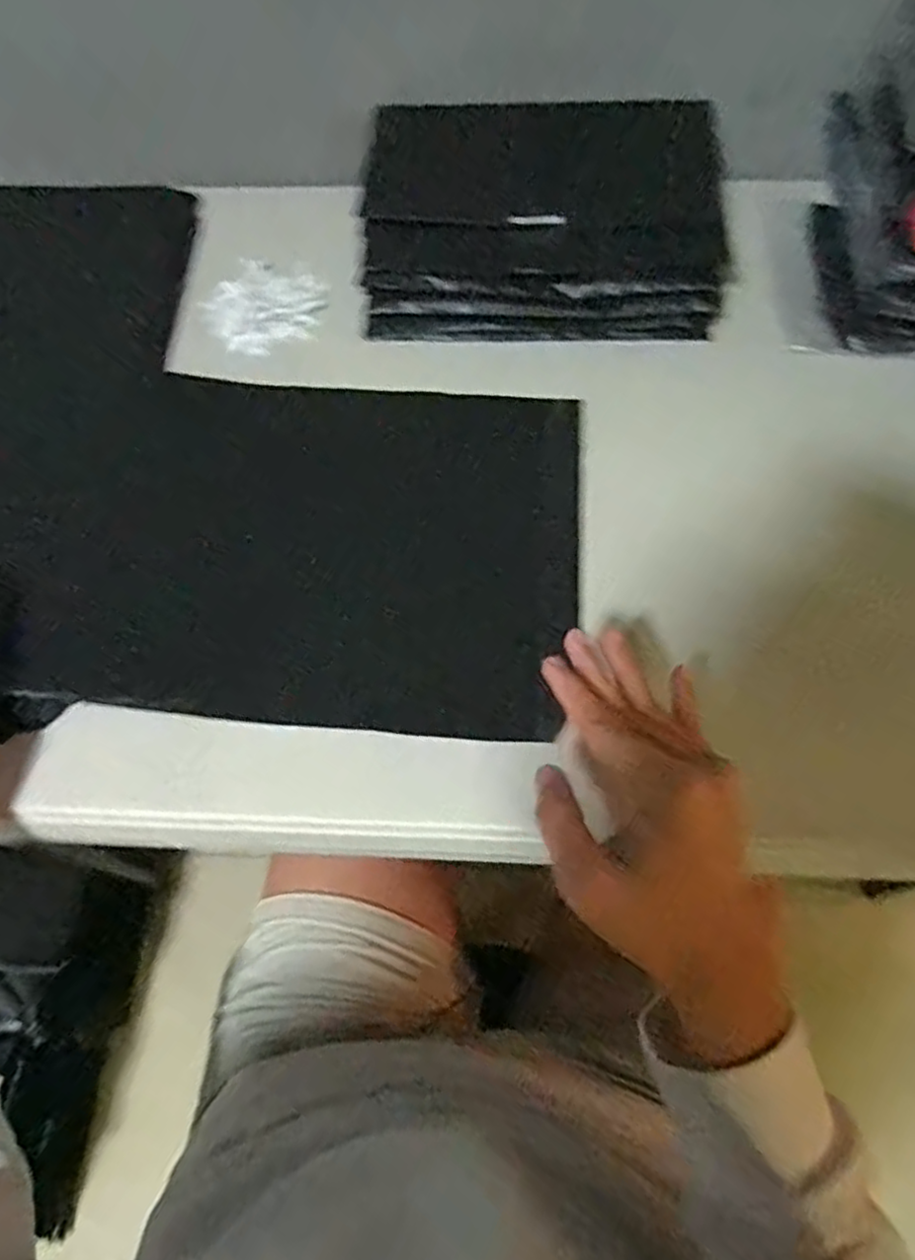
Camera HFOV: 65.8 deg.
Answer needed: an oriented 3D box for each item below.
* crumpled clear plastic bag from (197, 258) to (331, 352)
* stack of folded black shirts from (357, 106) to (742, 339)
[{"bbox_3d":[-0.162,-0.272,0.595,0.091,0.014,0.099,8,63,6],"label":"crumpled clear plastic bag"},{"bbox_3d":[0.068,-0.337,0.573,0.282,0.099,0.180,0,63,2],"label":"stack of folded black shirts"}]

